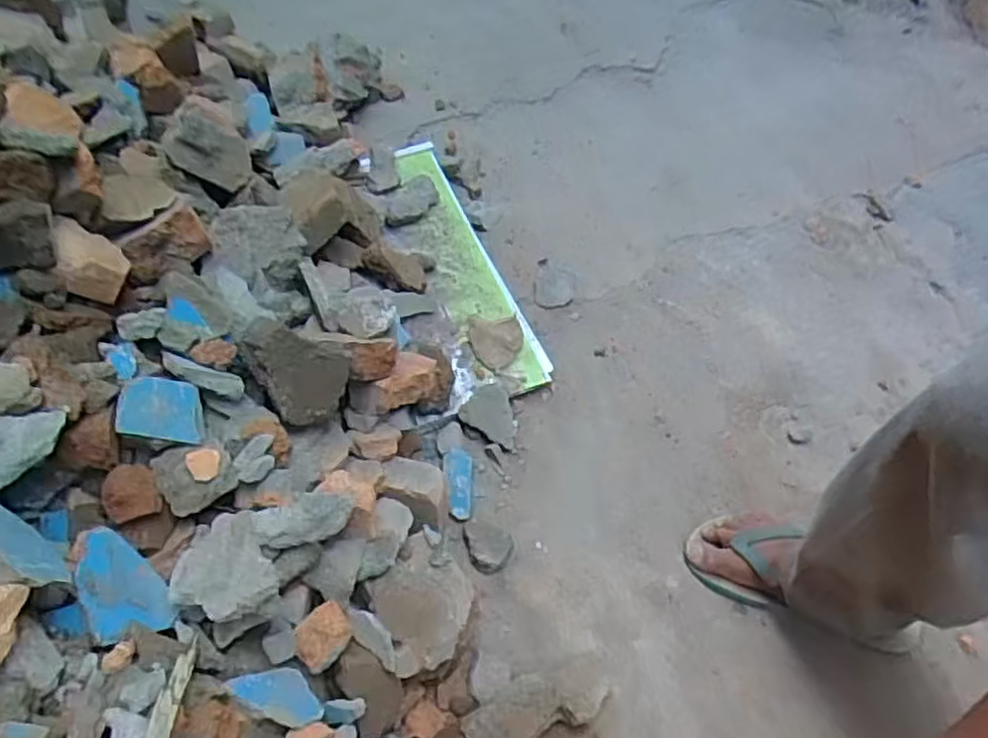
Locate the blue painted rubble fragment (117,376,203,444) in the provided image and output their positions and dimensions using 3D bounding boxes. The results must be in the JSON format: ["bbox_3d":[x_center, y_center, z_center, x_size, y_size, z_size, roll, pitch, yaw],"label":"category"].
[{"bbox_3d":[-0.310,0.037,0.655,0.074,0.008,0.055,19,66,-42],"label":"blue painted rubble fragment"}]

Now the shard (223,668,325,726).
[{"bbox_3d":[-0.195,0.292,0.638,0.088,0.008,0.045,35,33,-13],"label":"shard"}]

